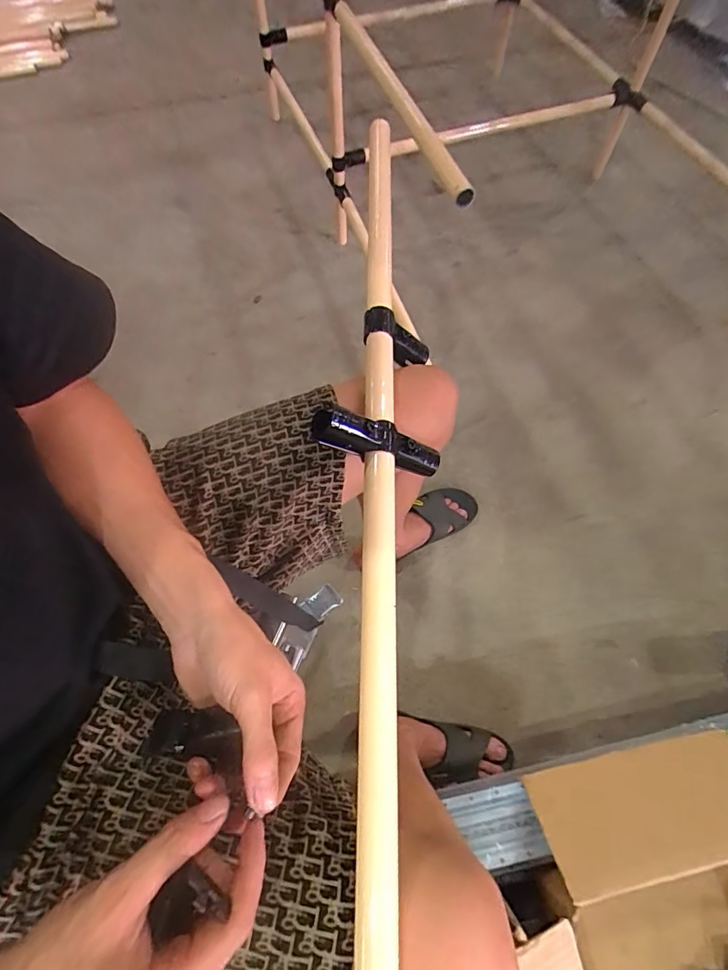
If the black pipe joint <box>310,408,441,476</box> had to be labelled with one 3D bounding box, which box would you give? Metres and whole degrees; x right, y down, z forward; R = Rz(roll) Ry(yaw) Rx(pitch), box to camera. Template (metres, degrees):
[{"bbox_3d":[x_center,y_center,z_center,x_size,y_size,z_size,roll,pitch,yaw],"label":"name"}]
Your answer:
[{"bbox_3d":[0.017,-0.037,0.431,0.135,0.031,0.026,17,55,-32],"label":"black pipe joint"}]

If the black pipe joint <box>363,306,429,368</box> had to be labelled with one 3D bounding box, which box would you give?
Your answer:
[{"bbox_3d":[0.034,-0.152,0.500,0.084,0.030,0.033,30,54,-34],"label":"black pipe joint"}]

